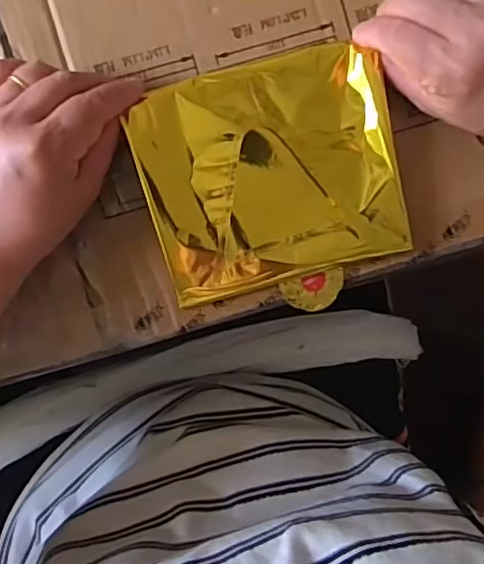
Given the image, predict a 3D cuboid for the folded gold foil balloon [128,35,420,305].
[{"bbox_3d":[0.020,-0.057,0.364,0.149,0.025,0.144,-16,92,-5],"label":"folded gold foil balloon"}]

